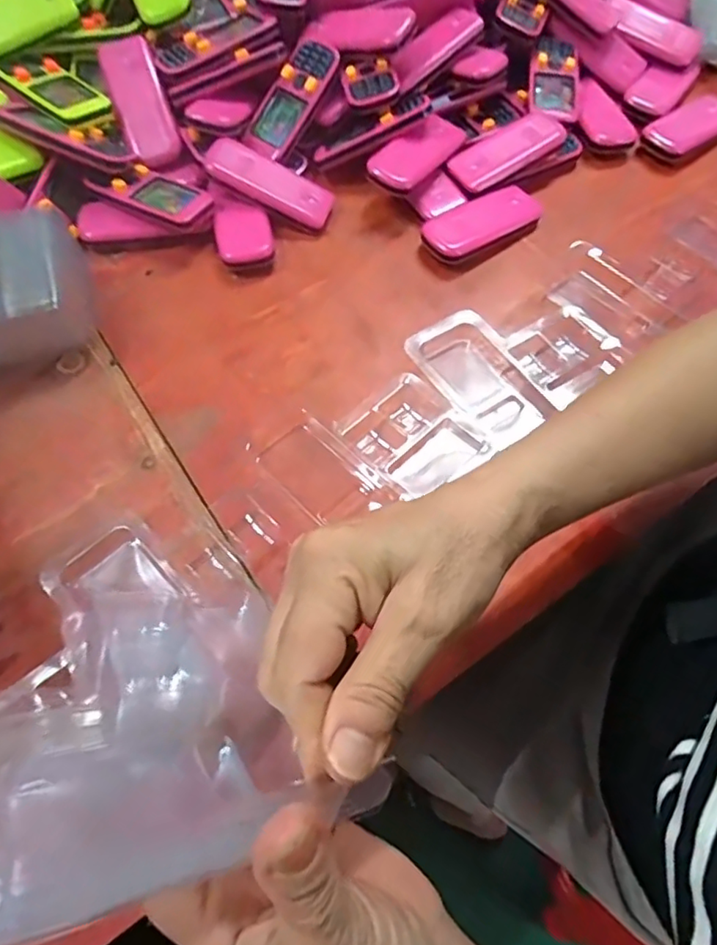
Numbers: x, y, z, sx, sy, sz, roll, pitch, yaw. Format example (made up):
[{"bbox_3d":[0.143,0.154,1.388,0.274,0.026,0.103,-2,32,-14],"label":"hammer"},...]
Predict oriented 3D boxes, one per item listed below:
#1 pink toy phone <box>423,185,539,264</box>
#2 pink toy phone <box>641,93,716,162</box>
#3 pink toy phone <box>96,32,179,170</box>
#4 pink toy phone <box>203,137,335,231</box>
[{"bbox_3d":[0.102,-0.206,0.478,0.103,0.021,0.049,-32,68,-15],"label":"pink toy phone"},{"bbox_3d":[0.312,-0.321,0.533,0.105,0.012,0.052,-38,70,-18],"label":"pink toy phone"},{"bbox_3d":[-0.184,-0.313,0.482,0.042,0.016,0.107,-22,91,-11],"label":"pink toy phone"},{"bbox_3d":[-0.072,-0.240,0.472,0.105,0.011,0.041,23,64,-14],"label":"pink toy phone"}]

